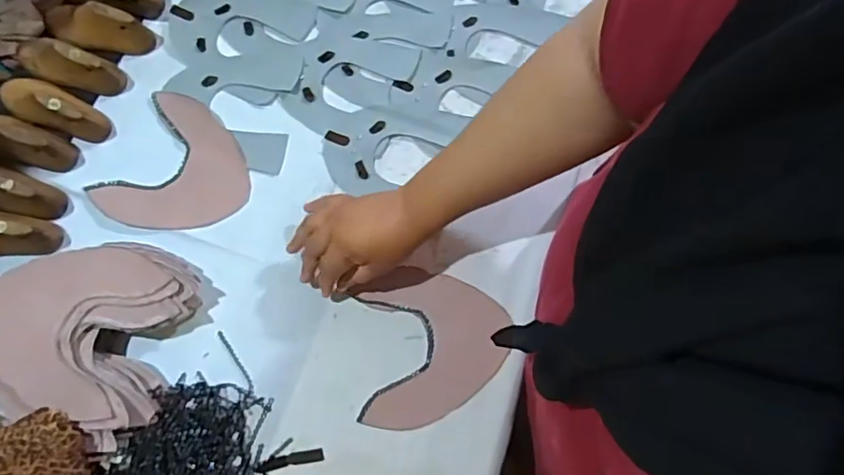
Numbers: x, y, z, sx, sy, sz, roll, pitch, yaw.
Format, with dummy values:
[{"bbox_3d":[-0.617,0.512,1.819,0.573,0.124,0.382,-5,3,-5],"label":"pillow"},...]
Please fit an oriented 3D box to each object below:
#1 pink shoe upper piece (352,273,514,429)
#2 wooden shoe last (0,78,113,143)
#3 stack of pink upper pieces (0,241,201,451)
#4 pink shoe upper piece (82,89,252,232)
[{"bbox_3d":[0.012,0.115,0.594,0.160,0.006,0.143,-12,74,-3],"label":"pink shoe upper piece"},{"bbox_3d":[-0.430,-0.153,0.650,0.139,0.054,0.051,18,75,6],"label":"wooden shoe last"},{"bbox_3d":[-0.338,0.092,0.572,0.180,0.058,0.184,16,74,5],"label":"stack of pink upper pieces"},{"bbox_3d":[-0.278,-0.076,0.651,0.157,0.006,0.161,30,76,9],"label":"pink shoe upper piece"}]

